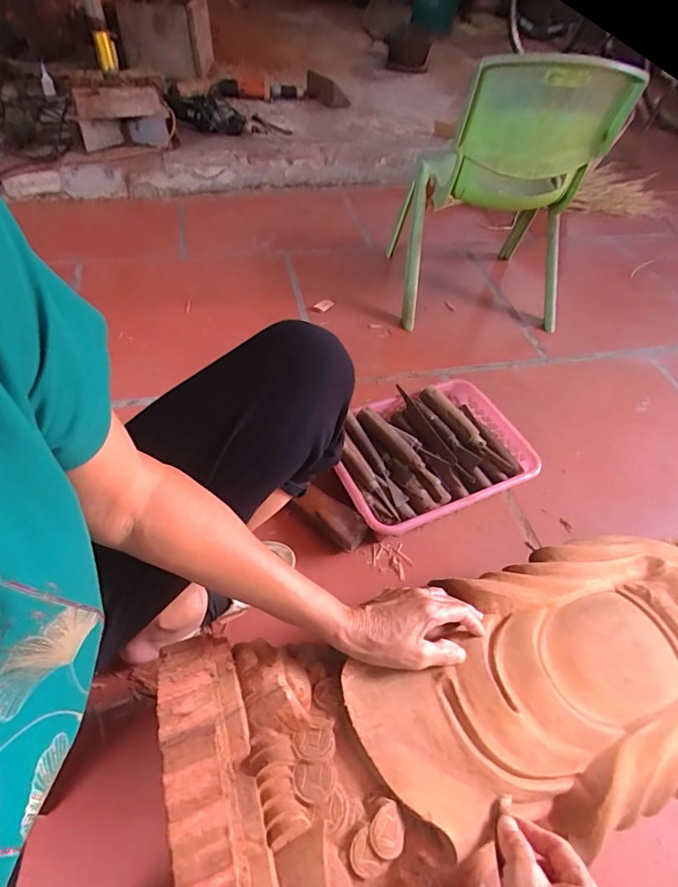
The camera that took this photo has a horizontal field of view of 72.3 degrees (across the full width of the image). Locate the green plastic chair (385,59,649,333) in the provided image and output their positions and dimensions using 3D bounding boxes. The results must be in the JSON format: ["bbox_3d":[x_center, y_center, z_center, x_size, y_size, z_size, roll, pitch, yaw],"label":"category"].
[{"bbox_3d":[0.346,-0.518,0.985,0.384,0.490,0.287,2,51,-3],"label":"green plastic chair"}]

